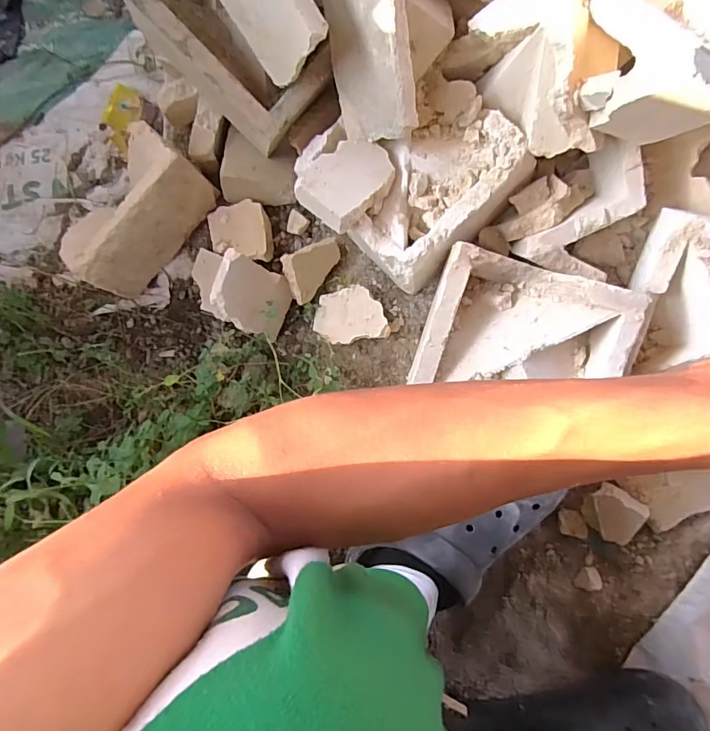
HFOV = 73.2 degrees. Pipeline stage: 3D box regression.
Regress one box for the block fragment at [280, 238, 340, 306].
[{"bbox_3d":[-0.052,-0.125,0.616,0.077,0.022,0.061,-32,119,-24],"label":"block fragment"}]

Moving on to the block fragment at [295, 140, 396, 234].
[{"bbox_3d":[-0.008,-0.199,0.521,0.076,0.024,0.101,42,78,5],"label":"block fragment"}]

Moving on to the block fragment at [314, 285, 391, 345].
[{"bbox_3d":[-0.005,-0.063,0.600,0.090,0.027,0.068,-8,88,9],"label":"block fragment"}]

